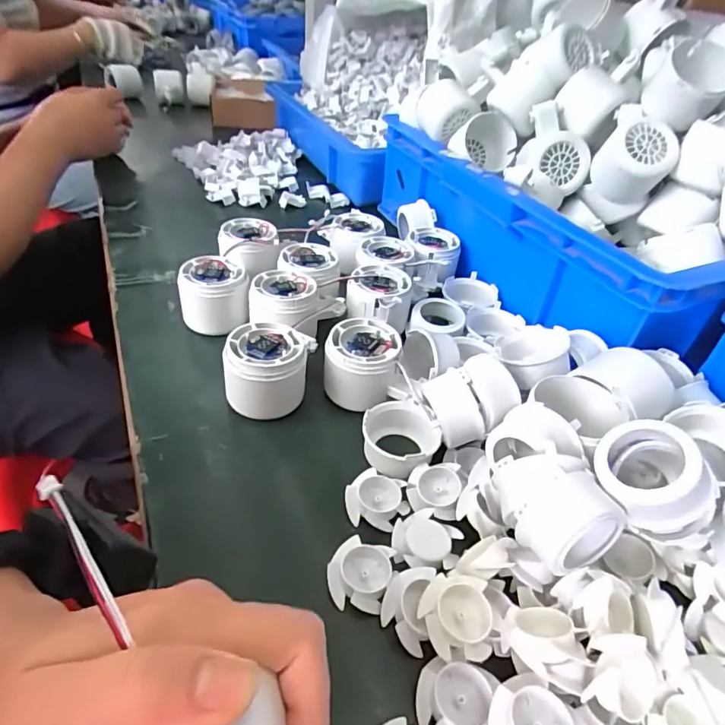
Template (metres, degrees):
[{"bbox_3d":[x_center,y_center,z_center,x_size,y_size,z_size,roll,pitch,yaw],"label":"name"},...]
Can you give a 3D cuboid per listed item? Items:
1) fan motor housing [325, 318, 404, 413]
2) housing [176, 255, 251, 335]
[{"bbox_3d":[0.000,0.001,0.386,0.053,0.048,0.050,4,39,-4],"label":"fan motor housing"},{"bbox_3d":[-0.132,-0.056,0.445,0.057,0.055,0.060,-10,42,-16],"label":"housing"}]

